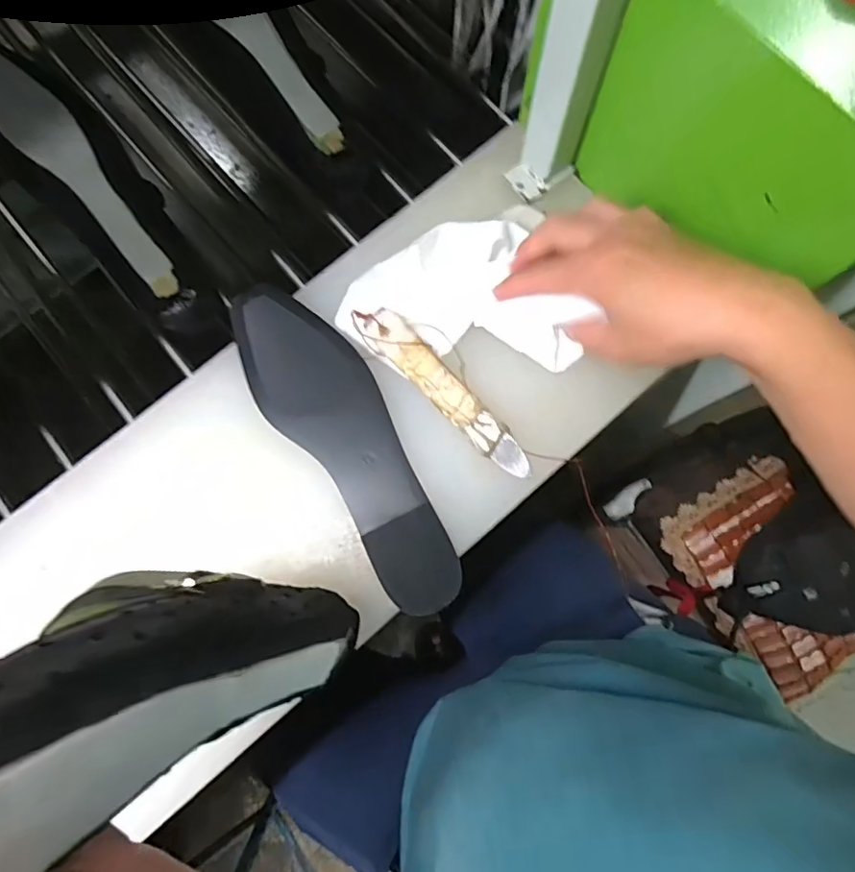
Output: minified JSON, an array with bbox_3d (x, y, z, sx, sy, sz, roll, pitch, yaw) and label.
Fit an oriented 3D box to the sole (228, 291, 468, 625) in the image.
[{"bbox_3d":[-0.061,0.001,0.404,0.079,0.010,0.272,-32,80,-5],"label":"sole"}]

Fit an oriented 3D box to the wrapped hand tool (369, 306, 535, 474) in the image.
[{"bbox_3d":[0.015,-0.033,0.405,0.027,0.010,0.164,-42,81,-7],"label":"wrapped hand tool"}]

